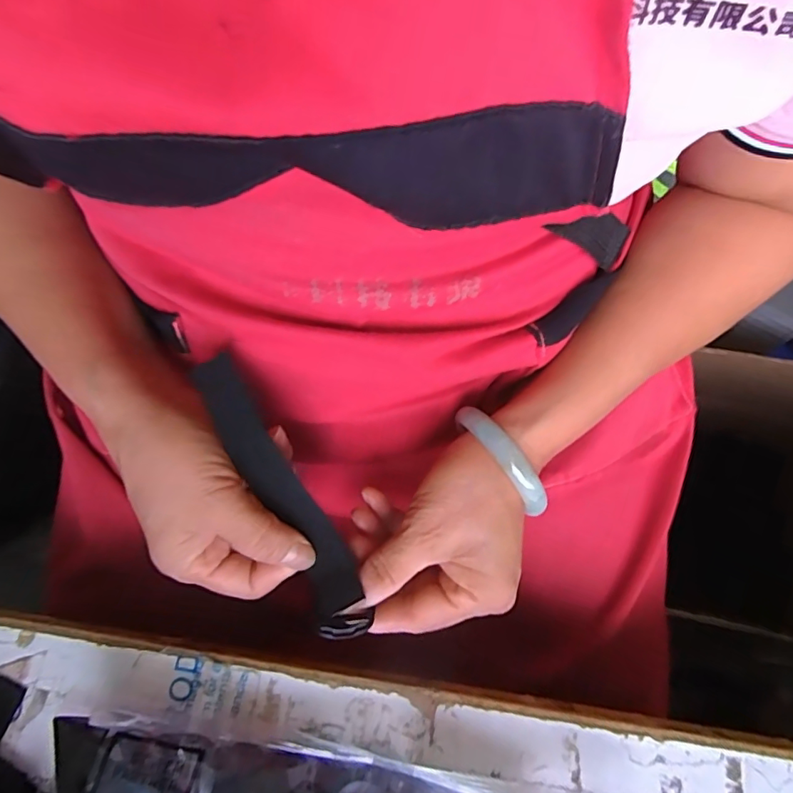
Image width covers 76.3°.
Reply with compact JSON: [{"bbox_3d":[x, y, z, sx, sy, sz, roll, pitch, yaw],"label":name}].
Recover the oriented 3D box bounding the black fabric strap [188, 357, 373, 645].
[{"bbox_3d":[-0.059,0.050,0.255,0.026,0.017,0.152,-30,92,-12],"label":"black fabric strap"}]

